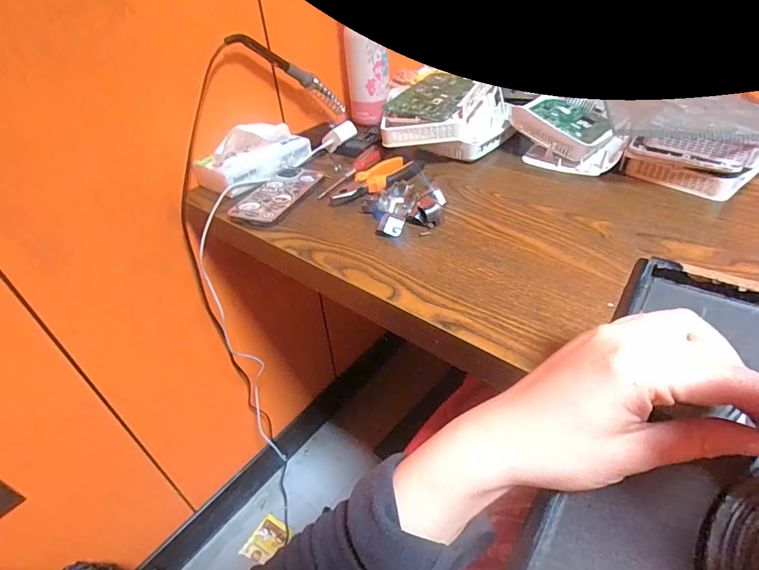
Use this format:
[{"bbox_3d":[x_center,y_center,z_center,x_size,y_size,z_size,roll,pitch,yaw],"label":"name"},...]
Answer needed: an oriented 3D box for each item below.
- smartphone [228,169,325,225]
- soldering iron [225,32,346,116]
[{"bbox_3d":[-0.135,-0.121,0.555,0.068,0.014,0.144,14,43,21],"label":"smartphone"},{"bbox_3d":[-0.132,-0.323,0.635,0.228,0.028,0.033,14,18,-48],"label":"soldering iron"}]

